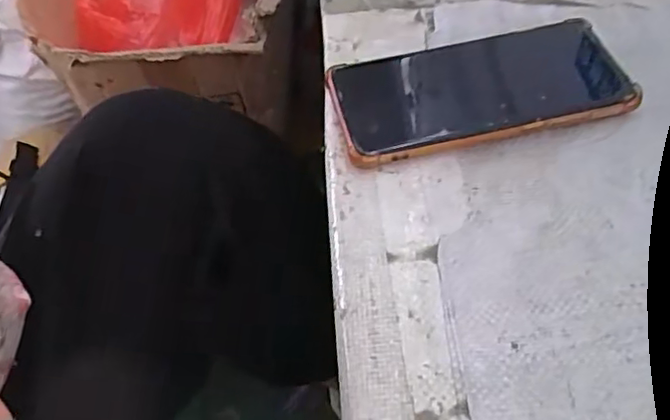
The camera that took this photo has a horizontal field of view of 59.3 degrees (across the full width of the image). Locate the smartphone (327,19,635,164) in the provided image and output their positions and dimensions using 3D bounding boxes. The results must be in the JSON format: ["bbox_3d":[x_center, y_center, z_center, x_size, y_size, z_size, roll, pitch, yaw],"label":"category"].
[{"bbox_3d":[0.081,-0.068,0.339,0.161,0.014,0.073,-10,55,-4],"label":"smartphone"}]

